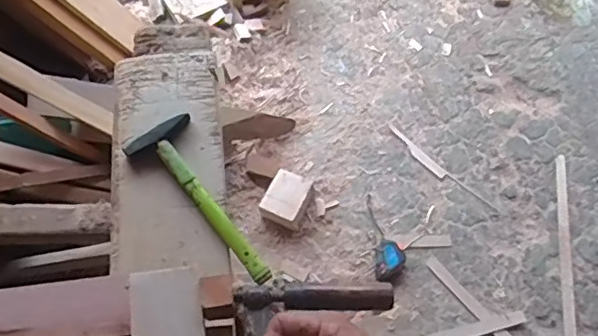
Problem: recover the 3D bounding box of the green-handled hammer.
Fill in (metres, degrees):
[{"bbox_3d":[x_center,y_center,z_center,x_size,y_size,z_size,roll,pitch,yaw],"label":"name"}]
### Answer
[{"bbox_3d":[-0.113,0.041,0.701,0.090,0.043,0.231,-33,68,-14],"label":"green-handled hammer"}]

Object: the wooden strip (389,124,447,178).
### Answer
[{"bbox_3d":[0.312,-0.044,1.551,0.028,0.004,0.196,-43,74,-11],"label":"wooden strip"}]

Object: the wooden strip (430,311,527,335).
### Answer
[{"bbox_3d":[0.414,0.375,1.352,0.236,0.004,0.032,-14,65,-6],"label":"wooden strip"}]

